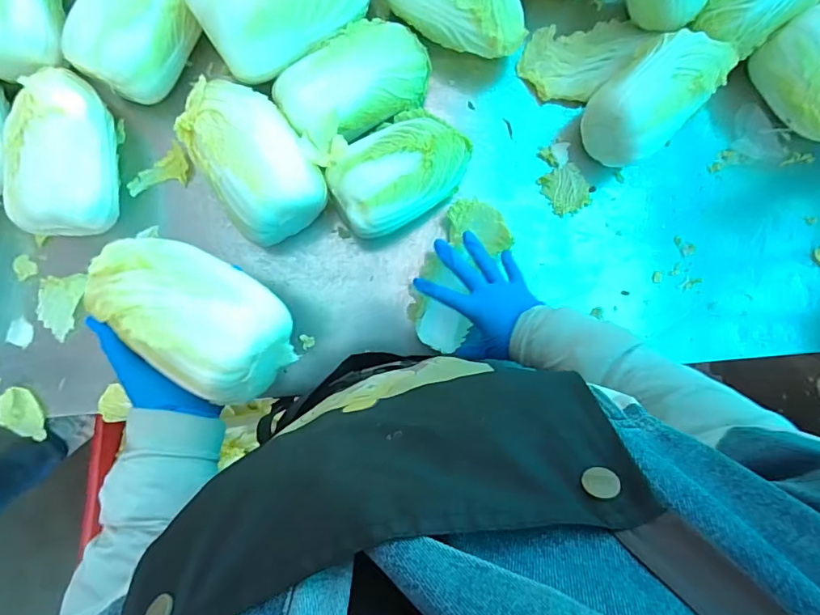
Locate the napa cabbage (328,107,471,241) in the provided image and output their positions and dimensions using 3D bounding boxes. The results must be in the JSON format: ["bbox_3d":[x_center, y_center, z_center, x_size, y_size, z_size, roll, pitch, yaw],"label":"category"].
[{"bbox_3d":[-0.009,-0.149,0.510,0.159,0.083,0.111,-29,91,-5],"label":"napa cabbage"}]

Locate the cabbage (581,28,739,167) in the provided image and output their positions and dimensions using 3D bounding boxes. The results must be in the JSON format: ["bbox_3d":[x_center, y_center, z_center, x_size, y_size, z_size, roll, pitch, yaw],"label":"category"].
[{"bbox_3d":[0.275,-0.241,0.529,0.149,0.089,0.093,-43,92,-4],"label":"cabbage"}]

